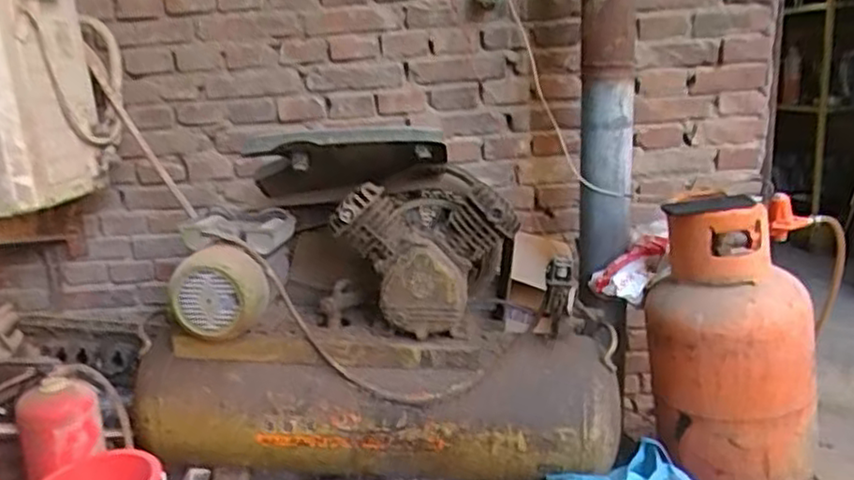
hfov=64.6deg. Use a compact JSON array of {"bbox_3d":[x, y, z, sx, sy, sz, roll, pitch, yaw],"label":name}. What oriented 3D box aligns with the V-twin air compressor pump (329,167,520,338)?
[{"bbox_3d":[0.010,0.028,1.384,0.338,0.291,0.267,-1,13,11],"label":"V-twin air compressor pump"}]

